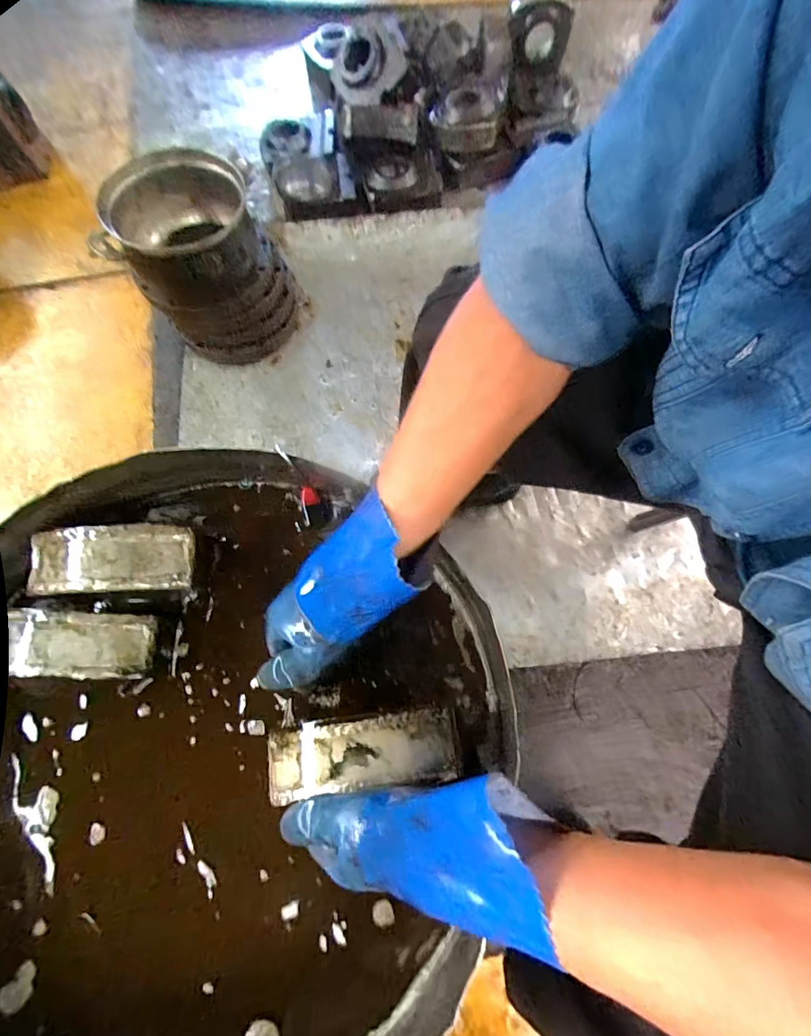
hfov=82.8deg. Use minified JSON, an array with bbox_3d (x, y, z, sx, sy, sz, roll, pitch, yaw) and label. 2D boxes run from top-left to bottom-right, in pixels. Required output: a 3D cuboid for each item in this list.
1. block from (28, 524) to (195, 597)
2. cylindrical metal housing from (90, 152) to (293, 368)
[{"bbox_3d":[-0.288,0.040,0.445,0.151,0.032,0.062,-3,71,0],"label":"block"},{"bbox_3d":[-0.373,-0.478,0.898,0.271,0.289,0.248,0,71,1],"label":"cylindrical metal housing"}]

